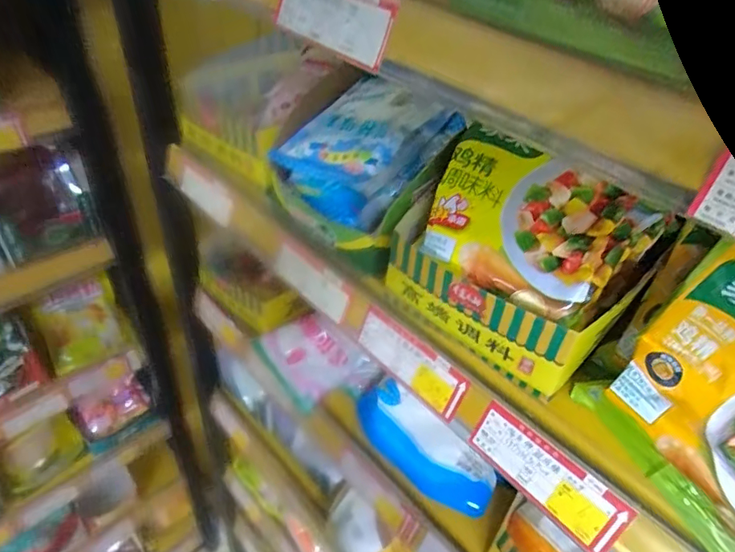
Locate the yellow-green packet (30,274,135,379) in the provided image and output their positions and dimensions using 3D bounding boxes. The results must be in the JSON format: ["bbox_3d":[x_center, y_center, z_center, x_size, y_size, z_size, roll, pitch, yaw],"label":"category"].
[{"bbox_3d":[-0.461,0.079,0.828,0.127,0.036,0.134,-24,92,-43],"label":"yellow-green packet"}]

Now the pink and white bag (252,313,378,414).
[{"bbox_3d":[-0.060,0.082,0.552,0.090,0.050,0.112,-28,50,-33],"label":"pink and white bag"}]

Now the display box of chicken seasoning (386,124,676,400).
[{"bbox_3d":[0.104,-0.021,0.333,0.140,0.096,0.124,34,48,30],"label":"display box of chicken seasoning"}]

